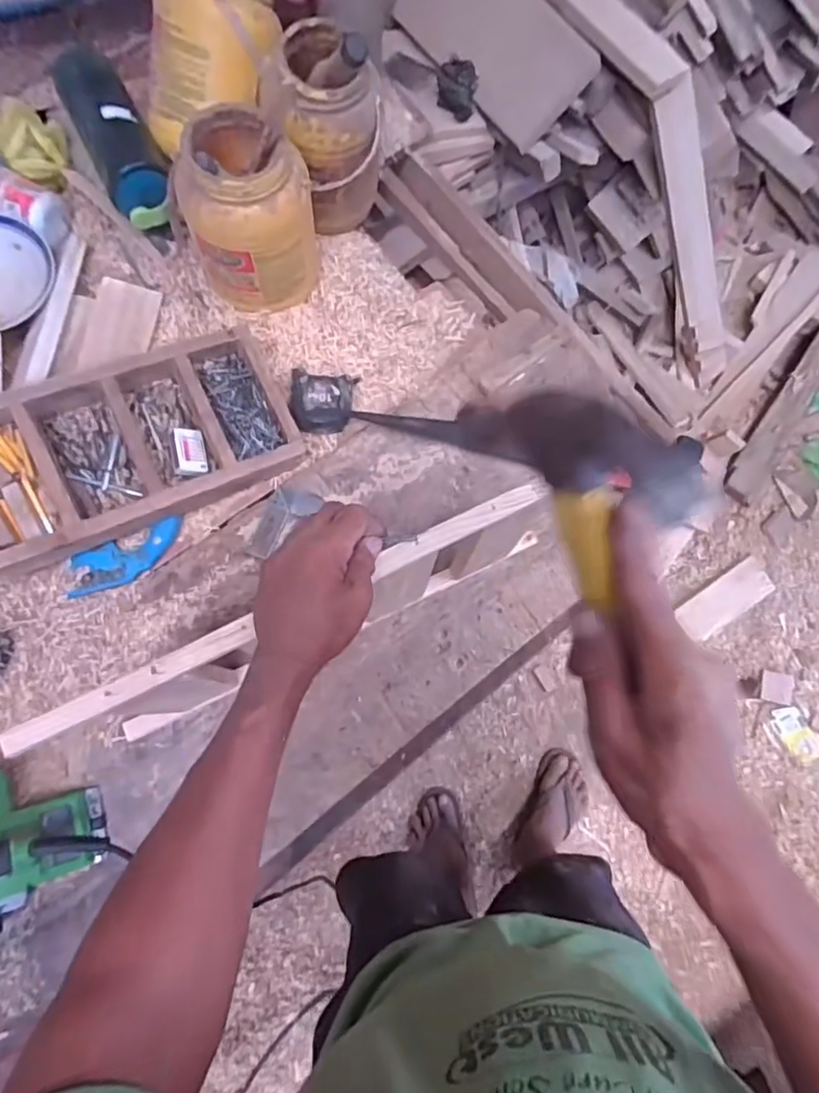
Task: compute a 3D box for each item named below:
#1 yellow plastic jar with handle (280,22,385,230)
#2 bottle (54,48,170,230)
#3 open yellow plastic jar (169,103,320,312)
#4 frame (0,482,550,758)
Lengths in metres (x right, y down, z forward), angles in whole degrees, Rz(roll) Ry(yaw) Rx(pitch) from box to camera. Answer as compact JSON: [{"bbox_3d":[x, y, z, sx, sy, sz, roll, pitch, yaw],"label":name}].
[{"bbox_3d":[-0.094,-0.545,0.768,0.116,0.205,0.137,-1,72,0],"label":"yellow plastic jar with handle"},{"bbox_3d":[-0.394,-0.544,0.784,0.083,0.086,0.258,-27,73,-8],"label":"bottle"},{"bbox_3d":[-0.199,-0.421,0.733,0.152,0.194,0.144,-12,72,-3],"label":"open yellow plastic jar"},{"bbox_3d":[-0.106,0.077,0.596,0.473,0.243,0.046,-26,73,-8],"label":"frame"}]

